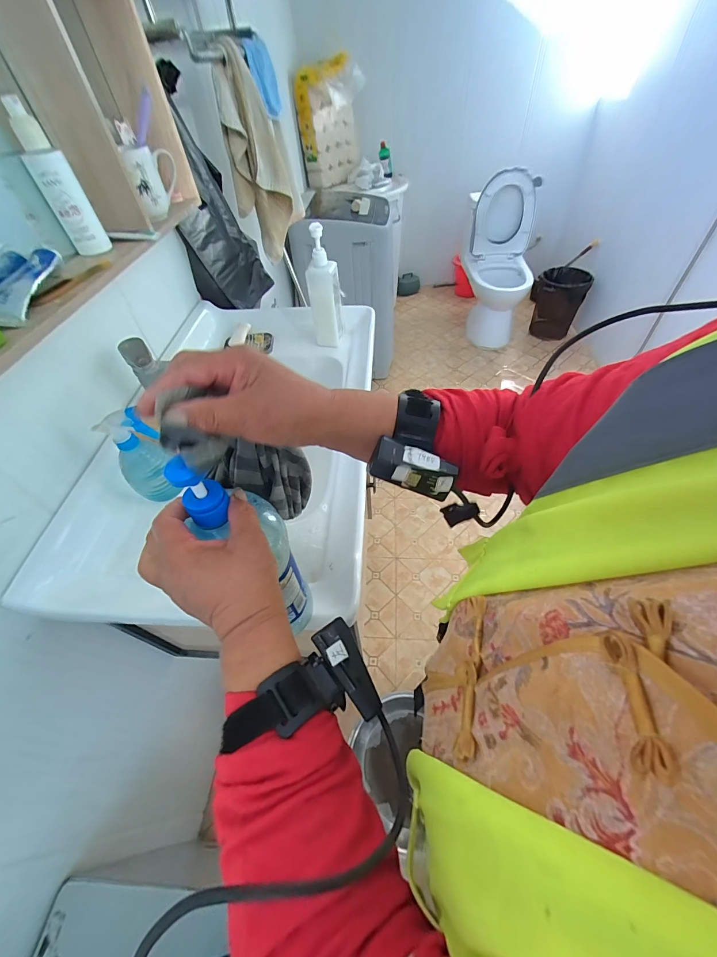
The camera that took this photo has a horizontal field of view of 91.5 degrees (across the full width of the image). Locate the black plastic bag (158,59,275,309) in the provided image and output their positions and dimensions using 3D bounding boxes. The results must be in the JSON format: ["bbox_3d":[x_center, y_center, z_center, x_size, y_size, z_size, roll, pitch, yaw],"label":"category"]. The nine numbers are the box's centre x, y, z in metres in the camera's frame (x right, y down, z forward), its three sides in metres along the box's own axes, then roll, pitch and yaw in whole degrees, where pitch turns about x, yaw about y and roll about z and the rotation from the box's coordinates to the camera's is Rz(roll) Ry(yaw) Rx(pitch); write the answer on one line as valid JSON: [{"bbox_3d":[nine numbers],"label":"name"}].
[{"bbox_3d":[-0.334,-0.604,0.798,0.126,0.395,0.137,5,51,9],"label":"black plastic bag"}]

